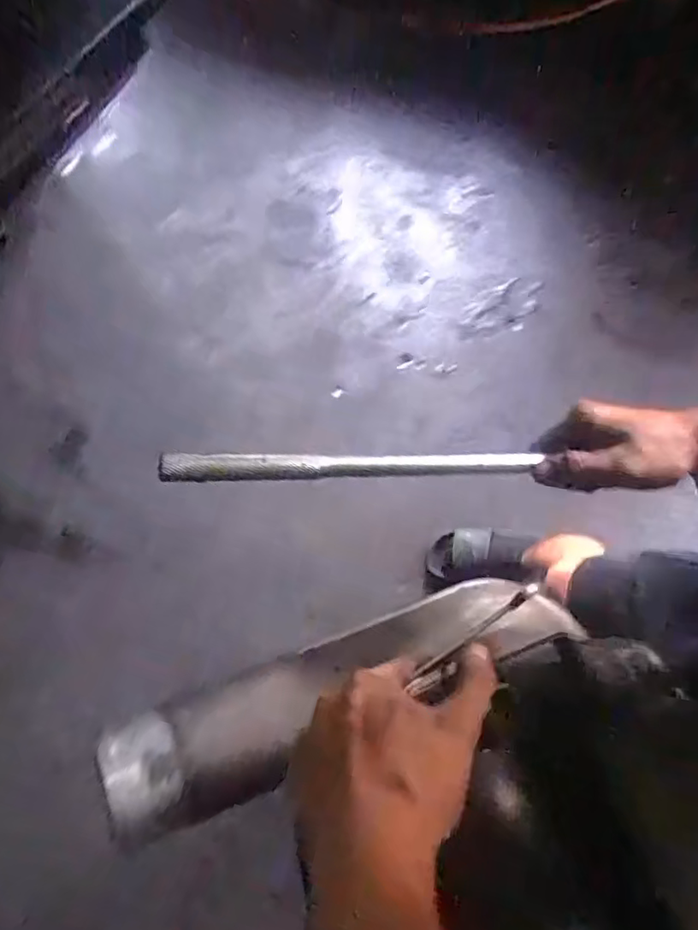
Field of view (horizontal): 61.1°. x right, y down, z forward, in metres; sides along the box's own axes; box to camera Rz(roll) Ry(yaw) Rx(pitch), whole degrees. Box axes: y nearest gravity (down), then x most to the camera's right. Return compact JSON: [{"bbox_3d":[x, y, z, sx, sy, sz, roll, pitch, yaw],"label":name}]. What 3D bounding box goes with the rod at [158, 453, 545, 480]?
[{"bbox_3d":[0.012,0.000,0.375,0.248,0.011,0.013,-1,66,-21],"label":"rod"}]

